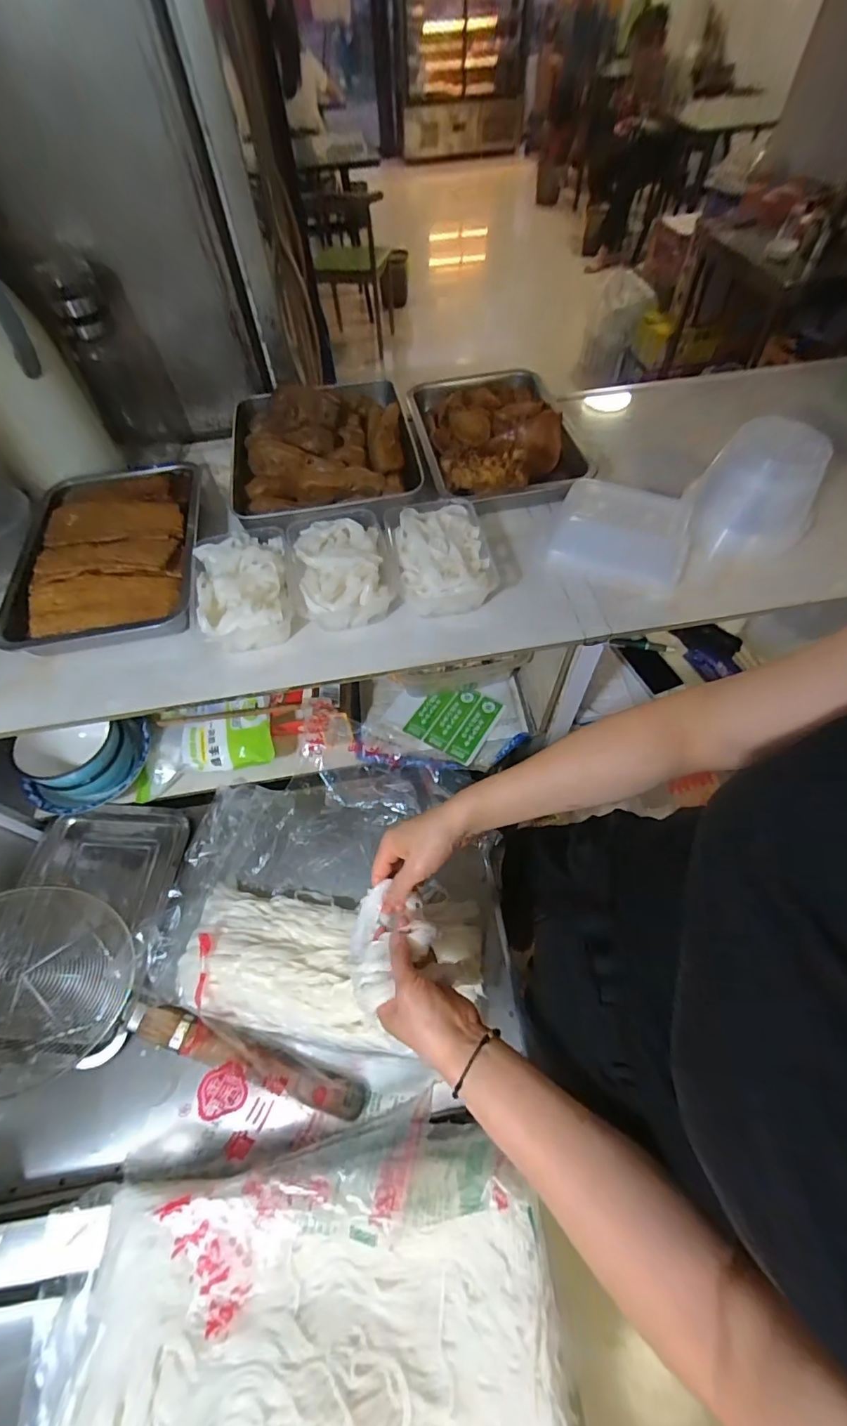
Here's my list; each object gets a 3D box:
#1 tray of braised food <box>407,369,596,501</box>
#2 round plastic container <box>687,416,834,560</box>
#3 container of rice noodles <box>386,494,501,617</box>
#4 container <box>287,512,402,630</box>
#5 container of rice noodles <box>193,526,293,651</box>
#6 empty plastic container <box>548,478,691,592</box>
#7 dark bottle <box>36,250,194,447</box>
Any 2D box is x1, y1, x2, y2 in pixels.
[{"bbox_3d":[0.107,-0.400,0.701,0.230,0.050,0.300,-5,59,-1],"label":"tray of braised food"},{"bbox_3d":[0.376,-0.241,0.552,0.116,0.119,0.116,-1,59,2],"label":"round plastic container"},{"bbox_3d":[0.016,-0.185,0.578,0.117,0.048,0.164,-11,59,-4],"label":"container of rice noodles"},{"bbox_3d":[-0.098,-0.171,0.574,0.117,0.052,0.160,-10,59,-4],"label":"container"},{"bbox_3d":[-0.208,-0.145,0.566,0.109,0.051,0.155,-11,59,-4],"label":"container of rice noodles"},{"bbox_3d":[0.226,-0.204,0.564,0.155,0.064,0.098,15,60,11],"label":"empty plastic container"},{"bbox_3d":[-0.411,-0.471,0.661,0.070,0.215,0.096,-3,59,1],"label":"dark bottle"}]

